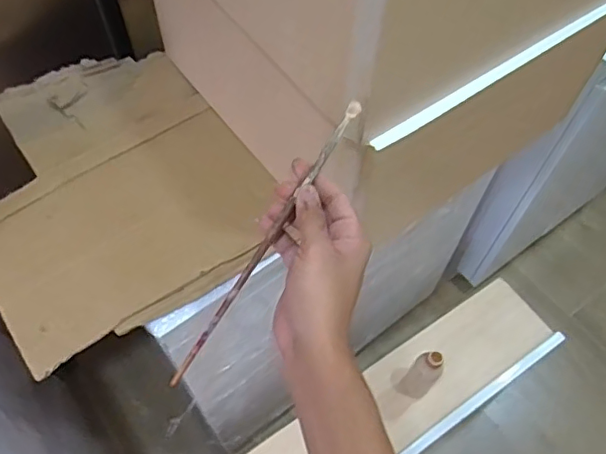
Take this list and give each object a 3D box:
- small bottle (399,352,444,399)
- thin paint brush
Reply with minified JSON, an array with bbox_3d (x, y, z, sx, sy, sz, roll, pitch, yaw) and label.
[{"bbox_3d":[0.232,0.288,1.071,0.058,0.169,0.060,1,60,-1],"label":"small bottle"},{"bbox_3d":[-0.036,0.022,0.467,0.010,0.009,0.291,38,104,19],"label":"thin paint brush"}]

